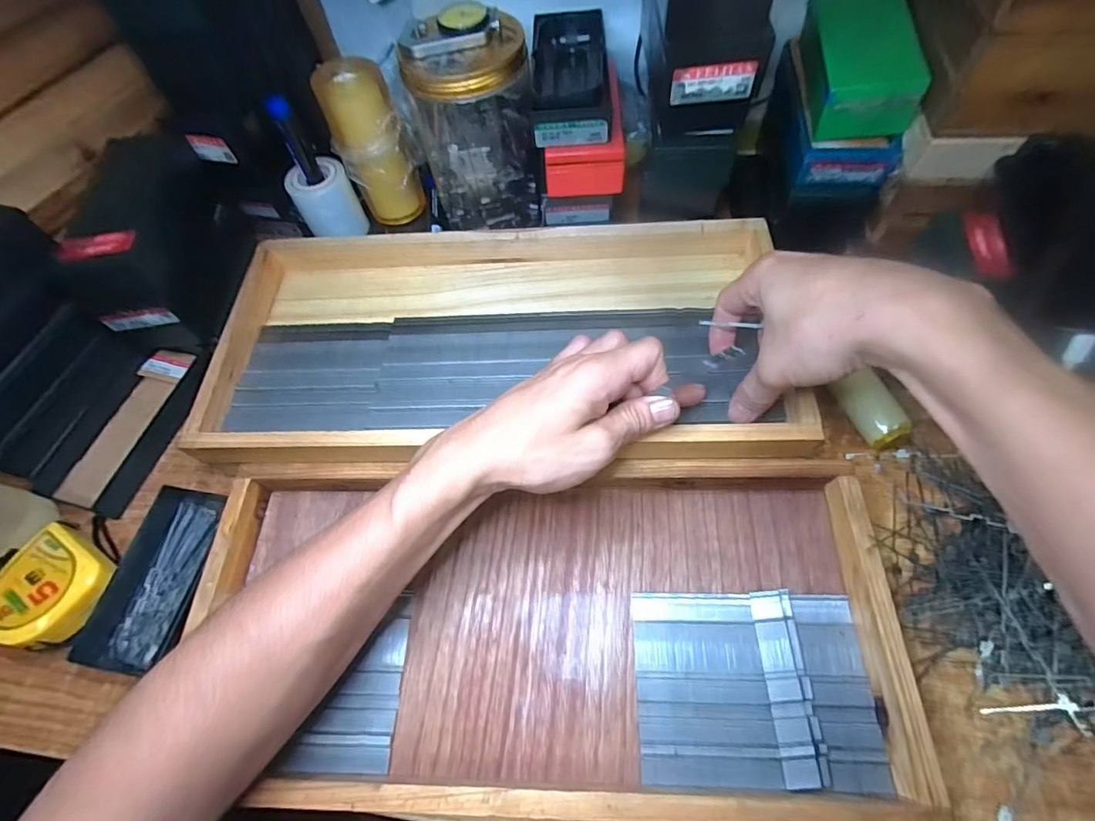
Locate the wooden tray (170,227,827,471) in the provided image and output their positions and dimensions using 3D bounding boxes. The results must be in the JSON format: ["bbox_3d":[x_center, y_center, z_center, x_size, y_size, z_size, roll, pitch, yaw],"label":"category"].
[{"bbox_3d":[-0.039,-0.055,0.388,0.423,0.037,0.200,0,63,4],"label":"wooden tray"}]

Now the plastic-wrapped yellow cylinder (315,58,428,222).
[{"bbox_3d":[-0.153,-0.228,0.444,0.058,0.137,0.044,-23,64,-8],"label":"plastic-wrapped yellow cylinder"}]

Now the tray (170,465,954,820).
[{"bbox_3d":[-0.010,0.133,0.315,0.424,0.032,0.191,-1,63,4],"label":"tray"}]

